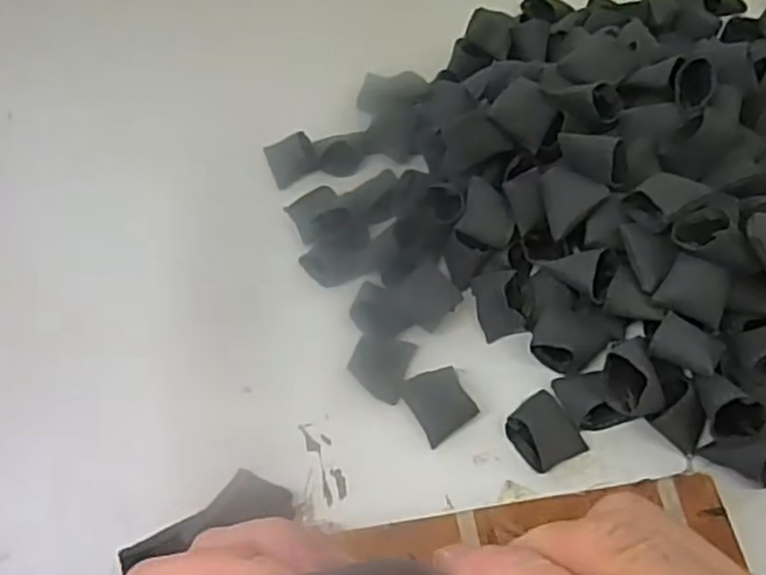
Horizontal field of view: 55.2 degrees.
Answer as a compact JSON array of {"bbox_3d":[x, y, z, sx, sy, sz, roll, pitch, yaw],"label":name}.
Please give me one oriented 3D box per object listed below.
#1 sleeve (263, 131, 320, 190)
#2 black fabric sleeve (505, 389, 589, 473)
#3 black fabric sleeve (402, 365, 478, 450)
[{"bbox_3d":[-0.069,-0.099,0.551,0.035,0.015,0.040,-19,57,-8],"label":"sleeve"},{"bbox_3d":[0.090,0.078,0.412,0.035,0.017,0.041,-26,58,-12],"label":"black fabric sleeve"},{"bbox_3d":[0.033,0.066,0.433,0.032,0.010,0.041,-26,58,-12],"label":"black fabric sleeve"}]

